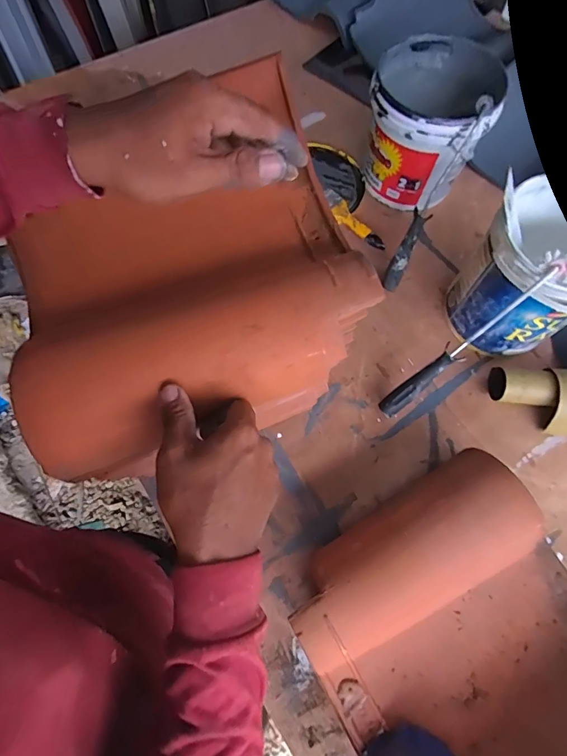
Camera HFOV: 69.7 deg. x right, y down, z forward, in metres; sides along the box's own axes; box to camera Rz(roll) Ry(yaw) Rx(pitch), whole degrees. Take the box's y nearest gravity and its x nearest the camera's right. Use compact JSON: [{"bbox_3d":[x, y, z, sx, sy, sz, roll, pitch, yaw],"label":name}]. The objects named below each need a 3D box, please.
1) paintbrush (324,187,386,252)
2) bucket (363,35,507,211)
[{"bbox_3d":[0.118,-0.277,0.717,0.043,0.024,0.149,-33,73,-12],"label":"paintbrush"},{"bbox_3d":[0.240,-0.429,0.694,0.199,0.175,0.208,16,70,6],"label":"bucket"}]

